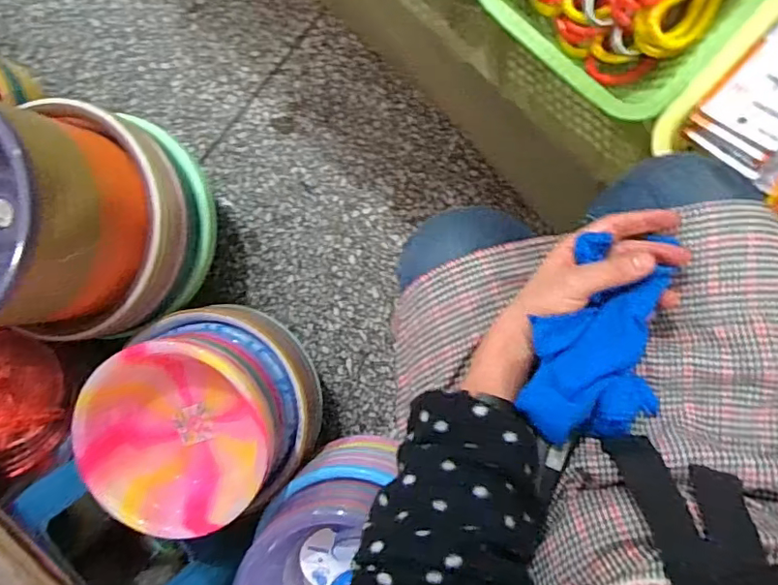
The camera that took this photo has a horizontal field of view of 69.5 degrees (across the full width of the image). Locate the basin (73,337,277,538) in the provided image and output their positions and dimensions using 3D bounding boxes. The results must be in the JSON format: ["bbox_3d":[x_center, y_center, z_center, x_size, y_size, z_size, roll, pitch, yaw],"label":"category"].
[{"bbox_3d":[-0.282,0.191,0.767,0.249,0.100,0.245,0,93,8],"label":"basin"}]

